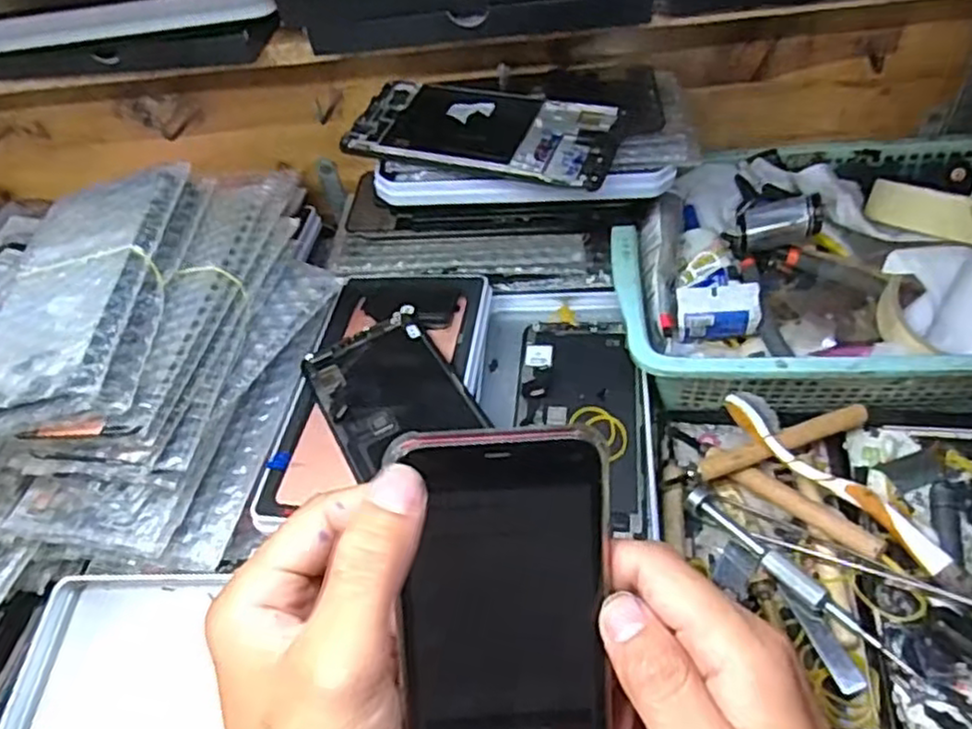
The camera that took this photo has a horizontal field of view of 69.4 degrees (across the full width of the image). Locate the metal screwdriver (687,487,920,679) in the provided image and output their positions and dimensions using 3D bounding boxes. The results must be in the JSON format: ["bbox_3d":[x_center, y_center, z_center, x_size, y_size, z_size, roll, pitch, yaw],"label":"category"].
[{"bbox_3d":[0.151,0.105,0.348,0.013,0.012,0.123,-35,53,-18],"label":"metal screwdriver"}]

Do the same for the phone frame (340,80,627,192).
[{"bbox_3d":[0.000,-0.136,0.407,0.152,0.009,0.073,9,53,17],"label":"phone frame"}]

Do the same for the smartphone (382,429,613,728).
[{"bbox_3d":[0.009,0.096,0.253,0.072,0.148,0.006,-3,8,-2],"label":"smartphone"}]

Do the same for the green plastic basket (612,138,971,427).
[{"bbox_3d":[0.220,-0.055,0.435,0.271,0.068,0.191,-1,50,10],"label":"green plastic basket"}]

